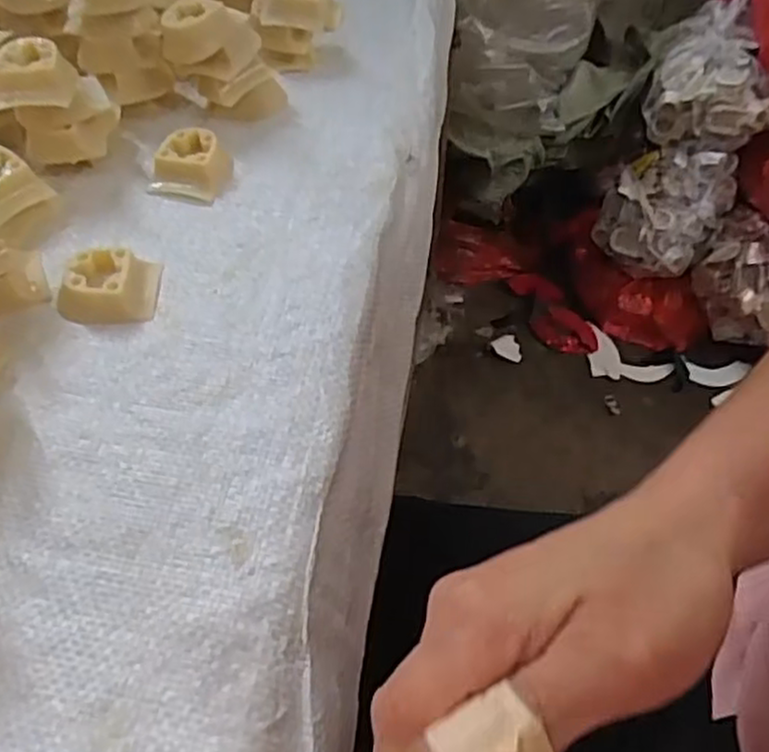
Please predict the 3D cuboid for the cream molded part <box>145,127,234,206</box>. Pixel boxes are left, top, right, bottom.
[{"bbox_3d":[-0.103,-0.115,0.397,0.036,0.020,0.043,10,52,10],"label":"cream molded part"}]

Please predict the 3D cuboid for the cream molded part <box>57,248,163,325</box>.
[{"bbox_3d":[-0.129,-0.043,0.344,0.042,0.017,0.034,-4,51,-1],"label":"cream molded part"}]

